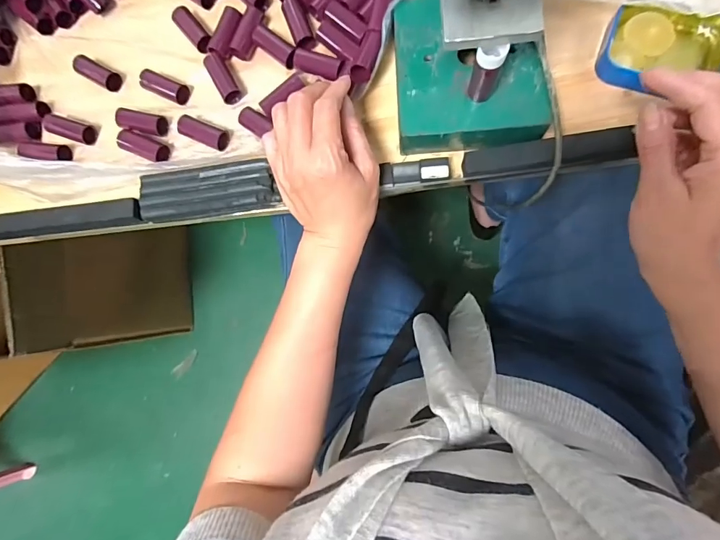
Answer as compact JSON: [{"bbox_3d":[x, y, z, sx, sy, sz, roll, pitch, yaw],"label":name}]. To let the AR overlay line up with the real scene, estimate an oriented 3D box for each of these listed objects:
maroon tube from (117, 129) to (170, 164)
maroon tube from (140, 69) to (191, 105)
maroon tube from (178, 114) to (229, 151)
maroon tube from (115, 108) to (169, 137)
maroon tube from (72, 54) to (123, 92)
[{"bbox_3d":[-0.214,-0.122,0.412,0.052,0.020,0.020,22,89,9],"label":"maroon tube"},{"bbox_3d":[-0.195,-0.186,0.420,0.050,0.024,0.021,26,90,9],"label":"maroon tube"},{"bbox_3d":[-0.153,-0.135,0.407,0.048,0.019,0.020,25,90,9],"label":"maroon tube"},{"bbox_3d":[-0.215,-0.148,0.412,0.054,0.020,0.024,16,89,9],"label":"maroon tube"},{"bbox_3d":[-0.275,-0.207,0.434,0.050,0.016,0.020,32,91,9],"label":"maroon tube"}]

